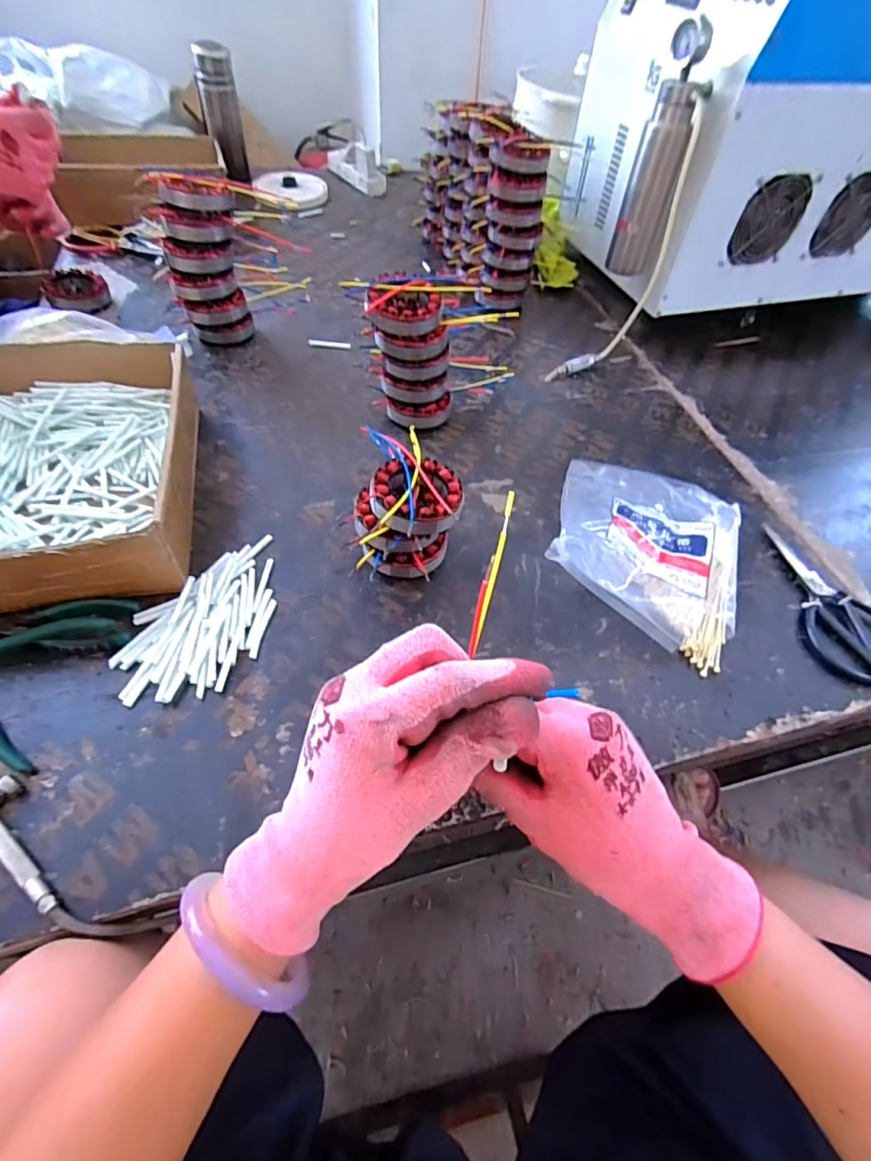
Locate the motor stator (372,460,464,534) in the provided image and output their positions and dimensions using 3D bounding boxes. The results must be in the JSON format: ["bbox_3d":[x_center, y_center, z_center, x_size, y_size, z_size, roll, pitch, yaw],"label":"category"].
[{"bbox_3d":[-0.018,-0.081,0.481,0.090,0.031,0.088,2,54,-3],"label":"motor stator"}]

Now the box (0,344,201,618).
[{"bbox_3d":[-0.380,-0.124,0.523,0.241,0.095,0.335,-8,55,-11],"label":"box"}]

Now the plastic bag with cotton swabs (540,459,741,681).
[{"bbox_3d":[0.232,-0.051,0.545,0.197,0.073,0.251,20,55,9],"label":"plastic bag with cotton swabs"}]

